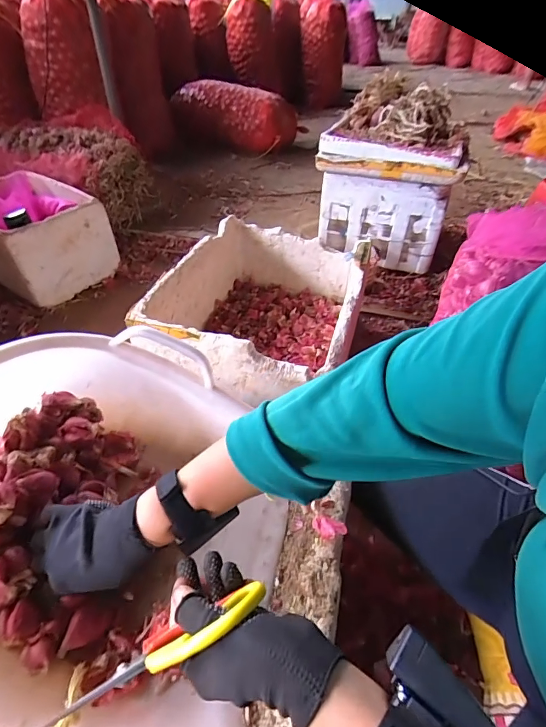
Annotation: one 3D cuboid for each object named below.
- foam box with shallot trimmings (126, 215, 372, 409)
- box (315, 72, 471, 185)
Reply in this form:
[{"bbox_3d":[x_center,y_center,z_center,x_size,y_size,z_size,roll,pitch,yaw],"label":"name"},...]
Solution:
[{"bbox_3d":[-0.015,-0.149,1.037,0.444,0.217,0.592,13,43,12],"label":"foam box with shallot trimmings"},{"bbox_3d":[0.419,-0.776,1.302,0.425,0.195,0.478,16,44,14],"label":"box"}]

